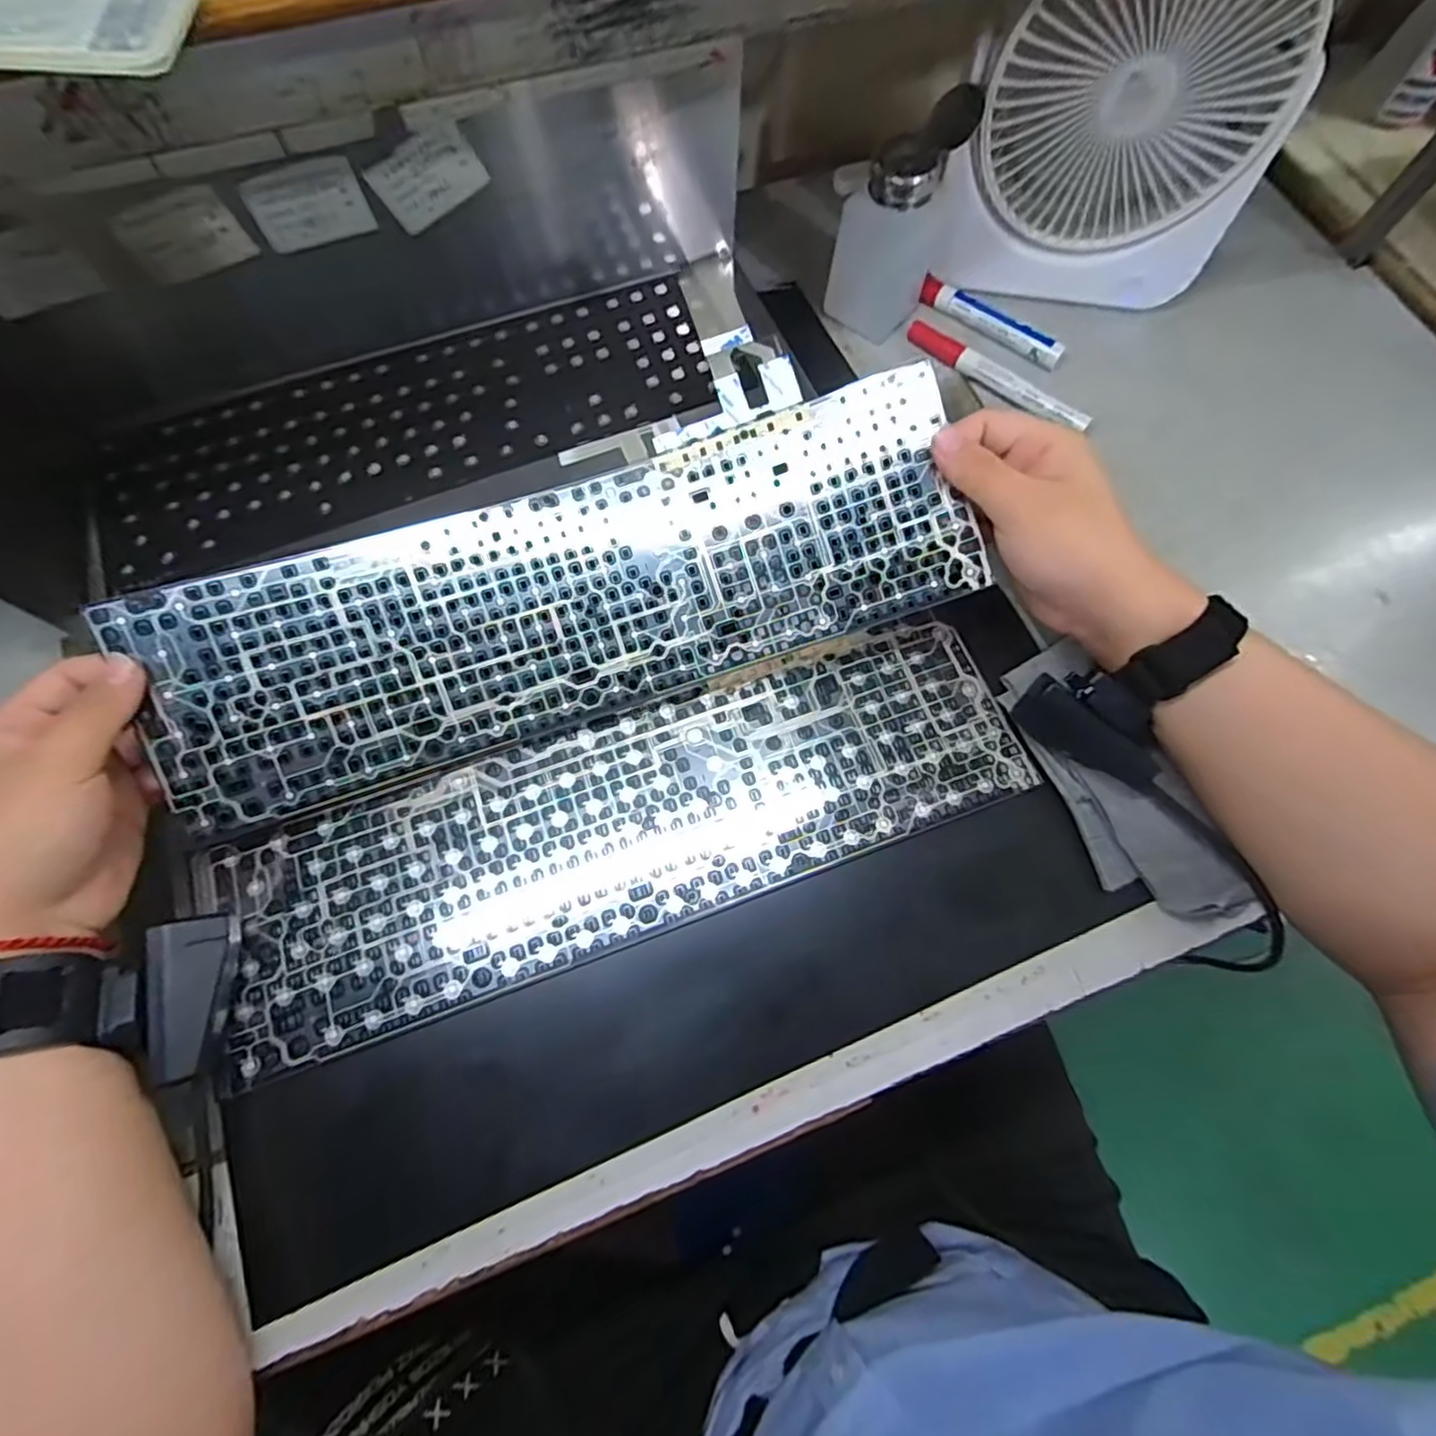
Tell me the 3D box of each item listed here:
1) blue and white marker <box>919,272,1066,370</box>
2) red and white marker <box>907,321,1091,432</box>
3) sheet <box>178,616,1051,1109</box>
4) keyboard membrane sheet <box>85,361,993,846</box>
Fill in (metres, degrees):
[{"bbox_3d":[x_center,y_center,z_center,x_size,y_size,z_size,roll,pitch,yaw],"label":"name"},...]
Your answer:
[{"bbox_3d":[0.192,-0.279,0.465,0.108,0.013,0.015,40,73,14],"label":"blue and white marker"},{"bbox_3d":[0.189,-0.233,0.451,0.138,0.014,0.012,40,73,14],"label":"red and white marker"},{"bbox_3d":[-0.043,0.053,0.350,0.415,0.004,0.115,-19,70,-8],"label":"sheet"},{"bbox_3d":[-0.075,-0.060,0.343,0.409,0.027,0.121,-18,95,-3],"label":"keyboard membrane sheet"}]

